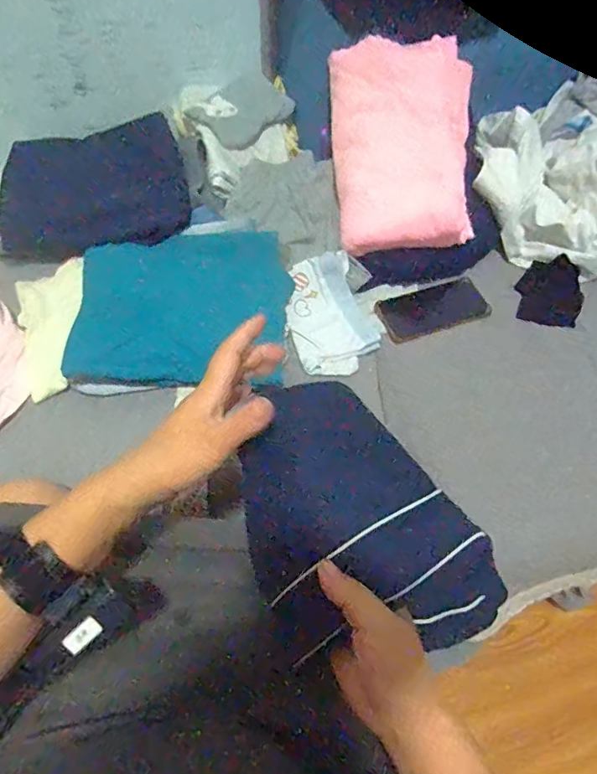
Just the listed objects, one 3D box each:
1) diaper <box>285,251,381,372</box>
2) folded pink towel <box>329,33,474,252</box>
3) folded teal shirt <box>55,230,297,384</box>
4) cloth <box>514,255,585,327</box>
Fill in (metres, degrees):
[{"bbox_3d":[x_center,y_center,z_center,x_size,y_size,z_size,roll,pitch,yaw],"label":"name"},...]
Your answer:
[{"bbox_3d":[0.041,-0.100,0.689,0.114,0.028,0.172,-14,71,-15],"label":"diaper"},{"bbox_3d":[0.145,-0.343,0.715,0.189,0.029,0.304,-1,82,6],"label":"folded pink towel"},{"bbox_3d":[-0.147,-0.118,0.656,0.270,0.083,0.226,0,56,-3],"label":"folded teal shirt"},{"bbox_3d":[0.360,-0.135,0.725,0.088,0.015,0.098,4,77,6],"label":"cloth"}]

